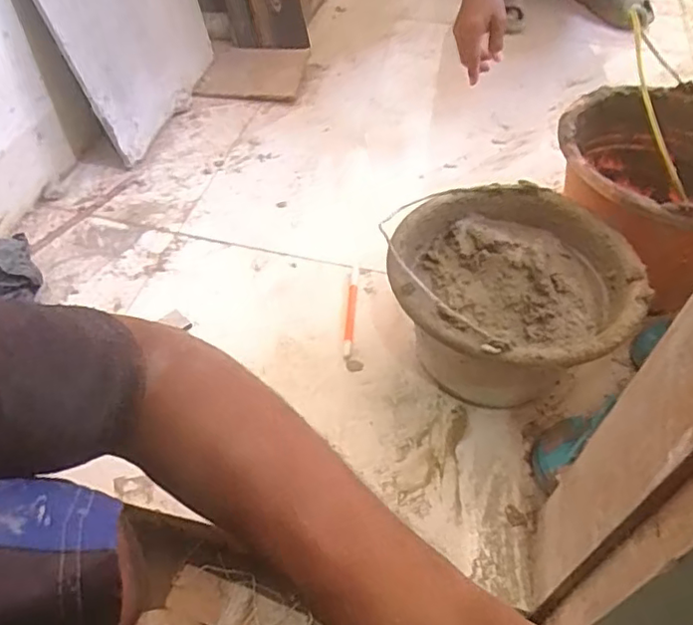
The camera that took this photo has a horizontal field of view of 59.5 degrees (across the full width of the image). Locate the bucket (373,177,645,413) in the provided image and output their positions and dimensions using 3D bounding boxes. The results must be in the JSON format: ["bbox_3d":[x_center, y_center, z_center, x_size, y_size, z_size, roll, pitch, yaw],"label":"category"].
[{"bbox_3d":[0.169,0.001,0.677,0.241,0.167,0.237,1,50,-1],"label":"bucket"}]

